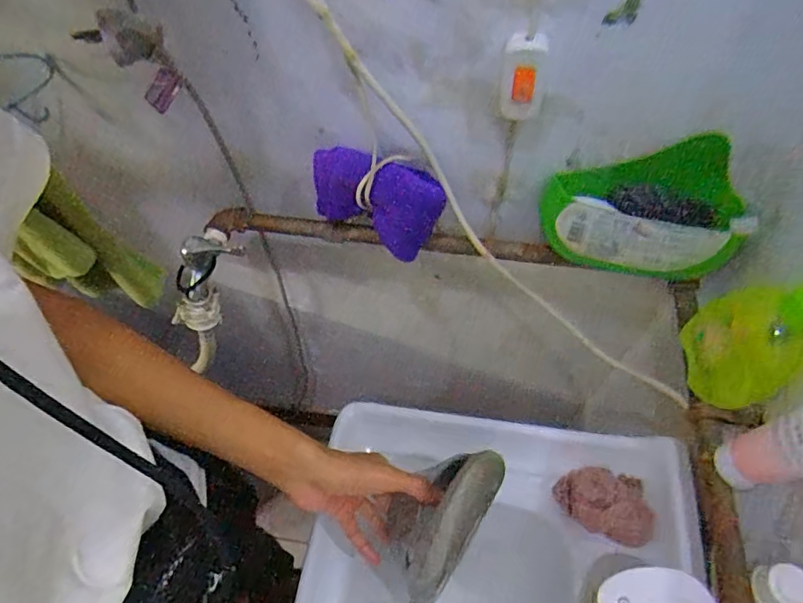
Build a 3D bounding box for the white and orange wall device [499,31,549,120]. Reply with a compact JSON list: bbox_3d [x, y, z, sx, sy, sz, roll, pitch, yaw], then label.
[{"bbox_3d":[0.100,-0.181,0.406,0.034,0.084,0.013,12,59,10],"label":"white and orange wall device"}]

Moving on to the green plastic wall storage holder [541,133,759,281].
[{"bbox_3d":[0.233,-0.084,0.479,0.182,0.114,0.067,11,59,10],"label":"green plastic wall storage holder"}]

